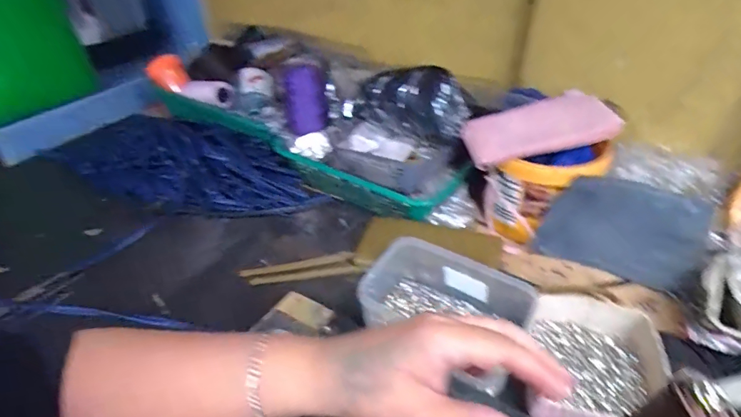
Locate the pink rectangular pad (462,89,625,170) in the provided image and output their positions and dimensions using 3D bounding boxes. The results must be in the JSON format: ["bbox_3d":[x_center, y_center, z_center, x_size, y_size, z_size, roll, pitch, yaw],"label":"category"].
[{"bbox_3d":[0.243,-0.121,0.664,0.203,0.029,0.110,-16,44,8],"label":"pink rectangular pad"}]

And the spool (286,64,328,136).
[{"bbox_3d":[-0.132,-0.226,0.872,0.079,0.064,0.160,-10,57,-9],"label":"spool"}]

